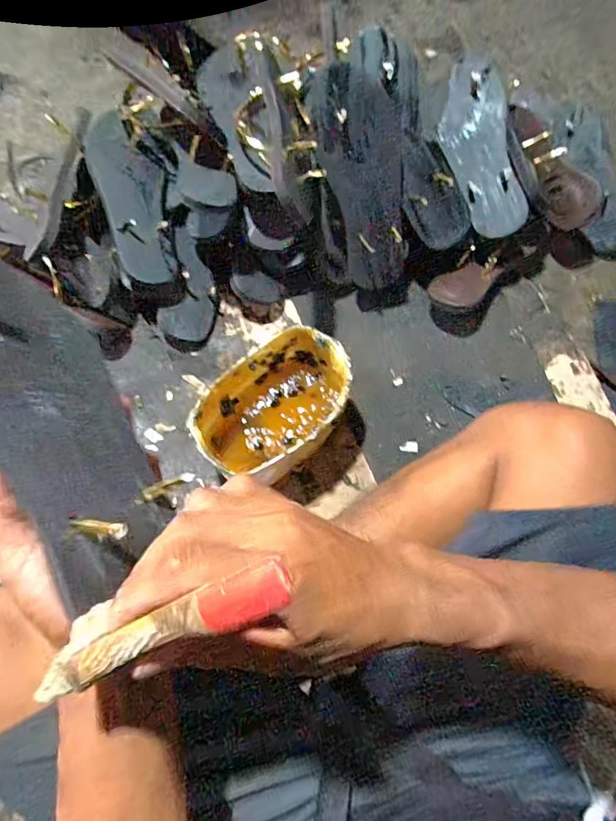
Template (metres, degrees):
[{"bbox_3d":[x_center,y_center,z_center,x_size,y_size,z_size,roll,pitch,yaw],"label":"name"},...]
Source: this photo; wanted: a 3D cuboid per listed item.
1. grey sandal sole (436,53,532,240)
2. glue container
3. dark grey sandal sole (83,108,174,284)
[{"bbox_3d":[0.234,-0.360,0.614,0.090,0.012,0.247,-10,88,14],"label":"grey sandal sole"},{"bbox_3d":[-0.041,0.001,0.574,0.199,0.116,0.134,-42,79,-13],"label":"glue container"},{"bbox_3d":[-0.231,-0.285,0.593,0.083,0.048,0.232,-15,89,-6],"label":"dark grey sandal sole"}]

